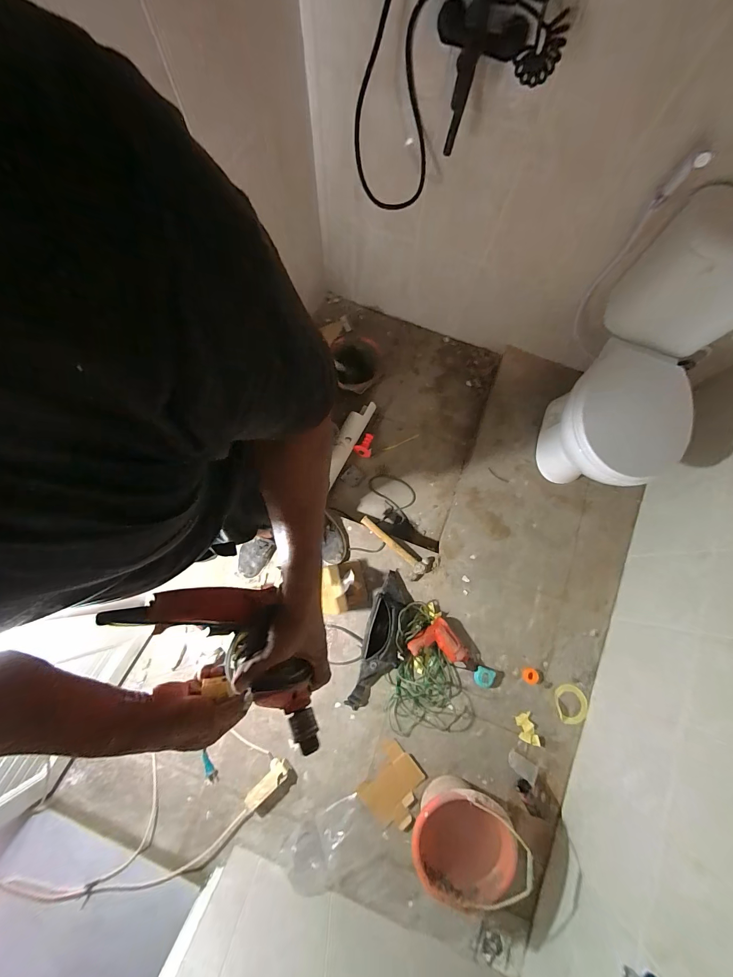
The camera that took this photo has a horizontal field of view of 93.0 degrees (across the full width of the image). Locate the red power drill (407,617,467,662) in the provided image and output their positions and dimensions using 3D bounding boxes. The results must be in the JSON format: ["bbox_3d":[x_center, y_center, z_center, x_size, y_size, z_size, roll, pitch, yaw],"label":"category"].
[{"bbox_3d":[0.257,0.581,1.253,0.172,0.071,0.177,-33,80,-9],"label":"red power drill"}]

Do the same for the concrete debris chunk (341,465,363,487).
[{"bbox_3d":[-0.060,-0.054,1.520,0.074,0.015,0.077,32,77,6],"label":"concrete debris chunk"}]

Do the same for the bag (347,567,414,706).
[{"bbox_3d":[0.052,0.545,1.232,0.134,0.122,0.492,18,77,2],"label":"bag"}]

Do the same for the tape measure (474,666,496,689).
[{"bbox_3d":[0.423,0.678,1.244,0.070,0.046,0.069,25,77,4],"label":"tape measure"}]

